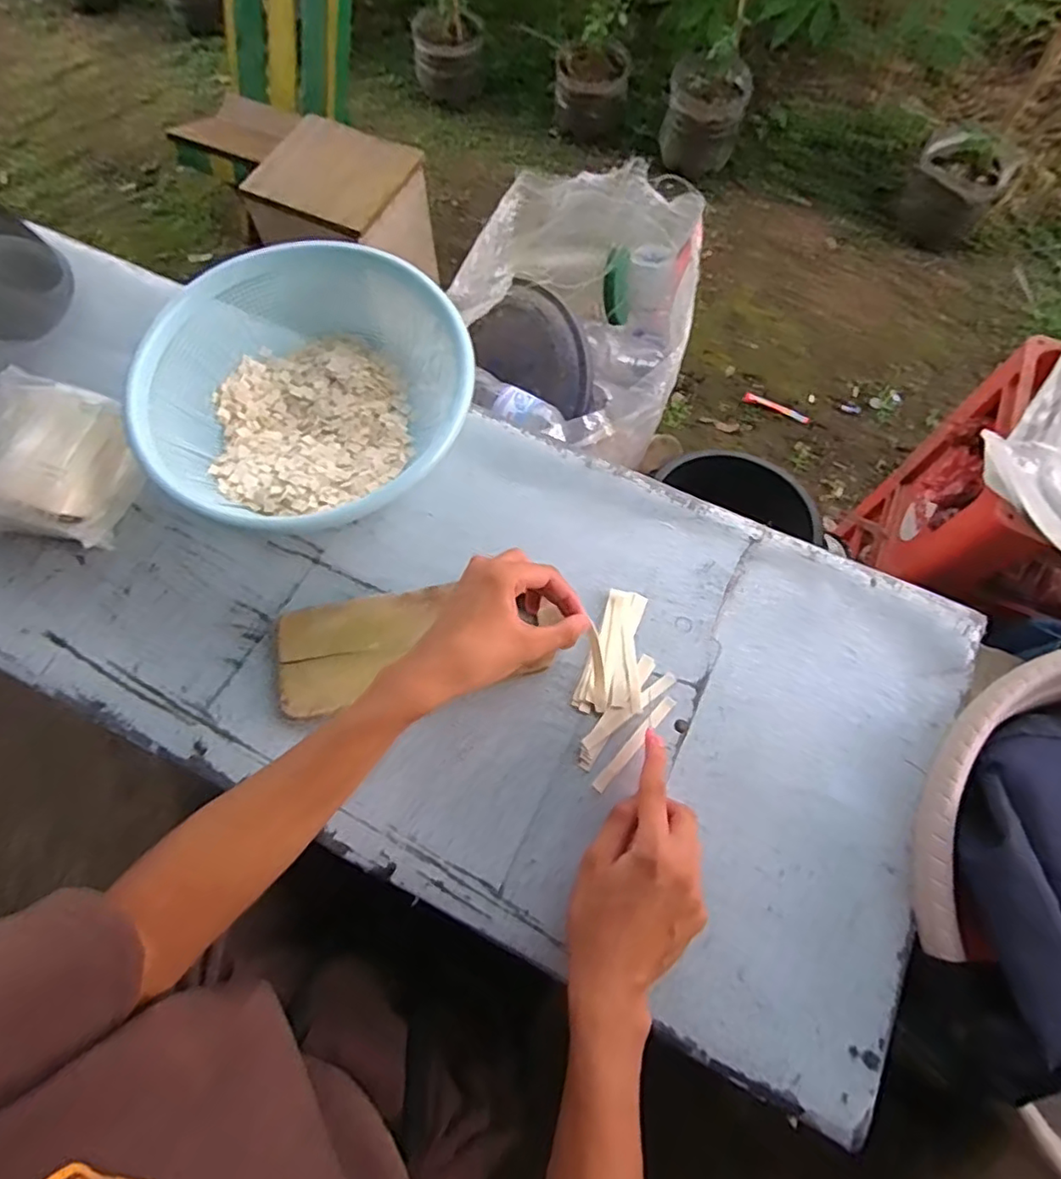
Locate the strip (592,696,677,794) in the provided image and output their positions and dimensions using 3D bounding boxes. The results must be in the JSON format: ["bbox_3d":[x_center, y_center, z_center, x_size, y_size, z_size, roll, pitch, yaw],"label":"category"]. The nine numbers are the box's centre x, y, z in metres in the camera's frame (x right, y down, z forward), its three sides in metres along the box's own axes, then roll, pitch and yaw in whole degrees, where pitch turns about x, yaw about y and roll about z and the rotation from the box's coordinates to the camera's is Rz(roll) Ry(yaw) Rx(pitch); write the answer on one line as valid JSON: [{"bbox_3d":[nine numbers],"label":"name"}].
[{"bbox_3d":[0.084,0.123,0.494,0.010,0.005,0.095,41,77,14],"label":"strip"}]

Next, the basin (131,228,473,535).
[{"bbox_3d":[-0.209,-0.181,0.561,0.273,0.094,0.240,-33,72,-14],"label":"basin"}]

